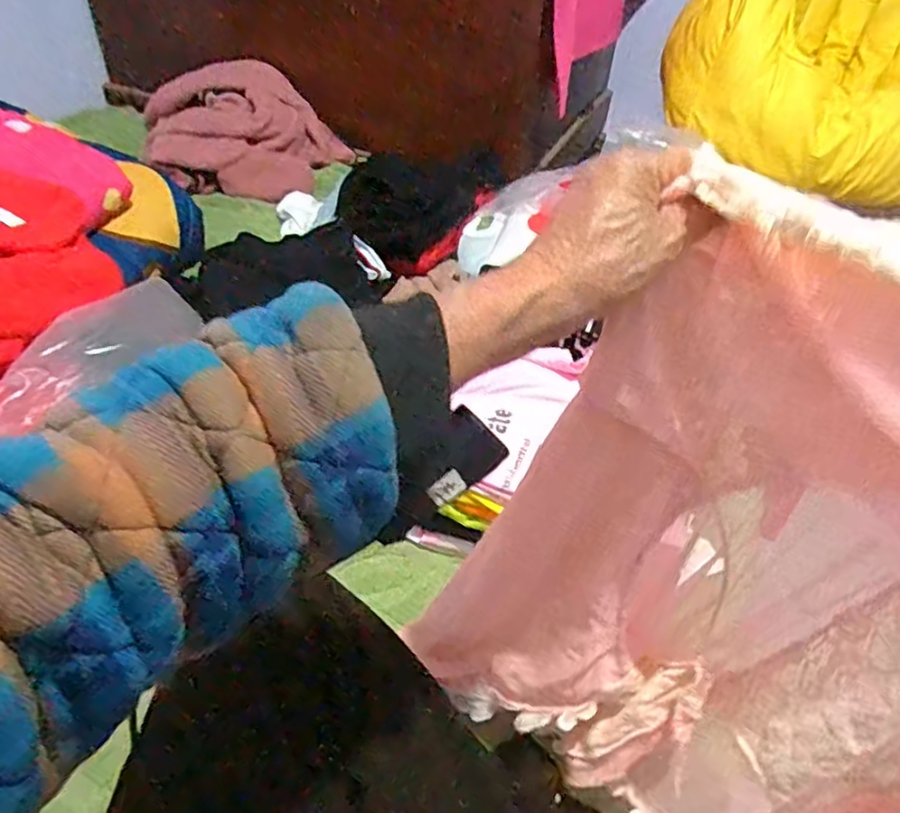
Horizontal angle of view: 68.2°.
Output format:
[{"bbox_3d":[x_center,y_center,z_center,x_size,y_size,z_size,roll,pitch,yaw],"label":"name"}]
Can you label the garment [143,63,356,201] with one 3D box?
[{"bbox_3d":[-0.398,-0.539,1.313,0.375,0.189,0.216,-13,46,-19],"label":"garment"}]

